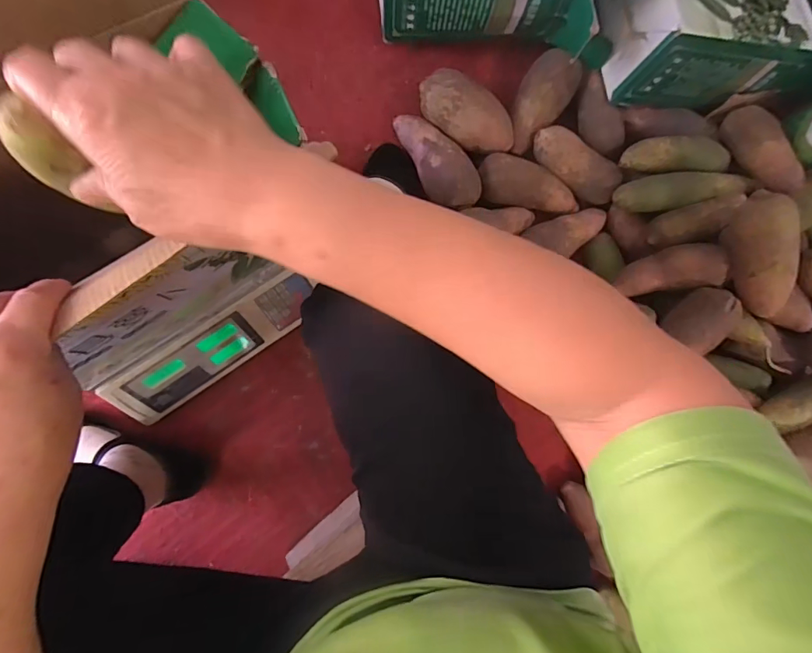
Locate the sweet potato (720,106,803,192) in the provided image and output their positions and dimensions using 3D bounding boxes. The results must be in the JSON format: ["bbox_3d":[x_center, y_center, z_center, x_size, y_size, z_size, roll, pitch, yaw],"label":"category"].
[{"bbox_3d":[0.549,-0.272,0.665,0.043,0.051,0.159,-16,71,-9],"label":"sweet potato"}]

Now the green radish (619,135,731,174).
[{"bbox_3d":[0.422,-0.268,0.682,0.188,0.041,0.056,-3,90,-9],"label":"green radish"}]

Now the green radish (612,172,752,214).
[{"bbox_3d":[0.434,-0.213,0.669,0.222,0.053,0.055,-10,91,-9],"label":"green radish"}]

